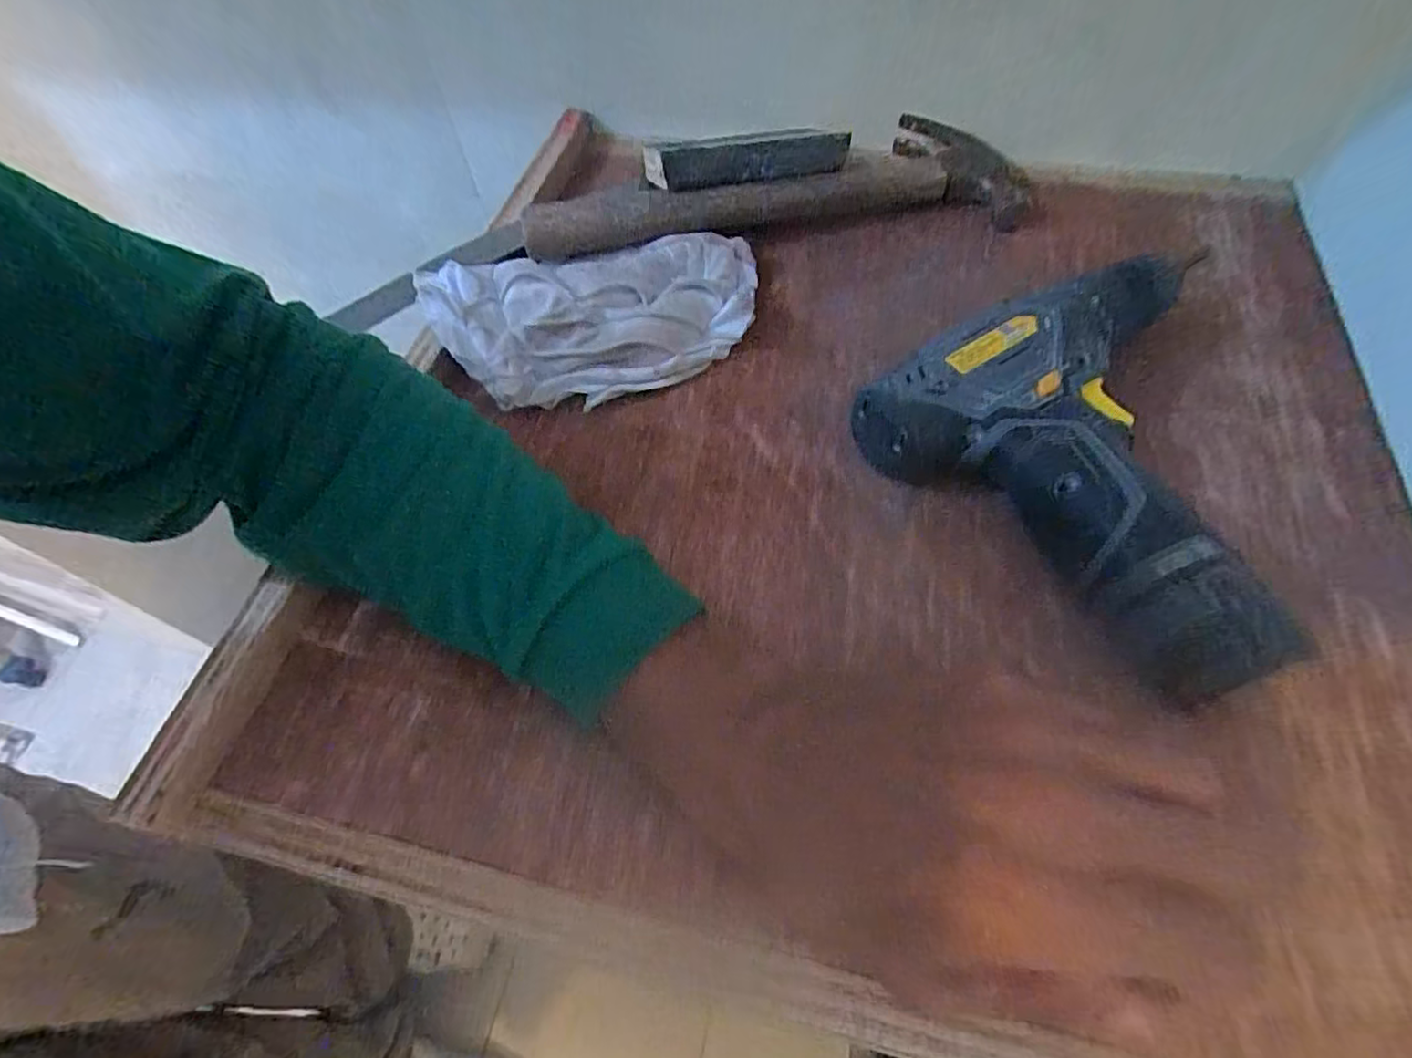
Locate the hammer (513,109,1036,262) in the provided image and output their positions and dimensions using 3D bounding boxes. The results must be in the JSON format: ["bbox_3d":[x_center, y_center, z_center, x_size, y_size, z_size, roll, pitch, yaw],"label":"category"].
[{"bbox_3d":[0.045,-0.235,0.437,0.338,0.042,0.114,-10,58,-3],"label":"hammer"}]

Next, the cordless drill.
[{"bbox_3d":[0.192,-0.034,0.292,0.179,0.052,0.184,-31,61,-15],"label":"cordless drill"}]

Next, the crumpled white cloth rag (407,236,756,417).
[{"bbox_3d":[-0.057,-0.133,0.367,0.187,0.056,0.117,-30,61,-15],"label":"crumpled white cloth rag"}]

